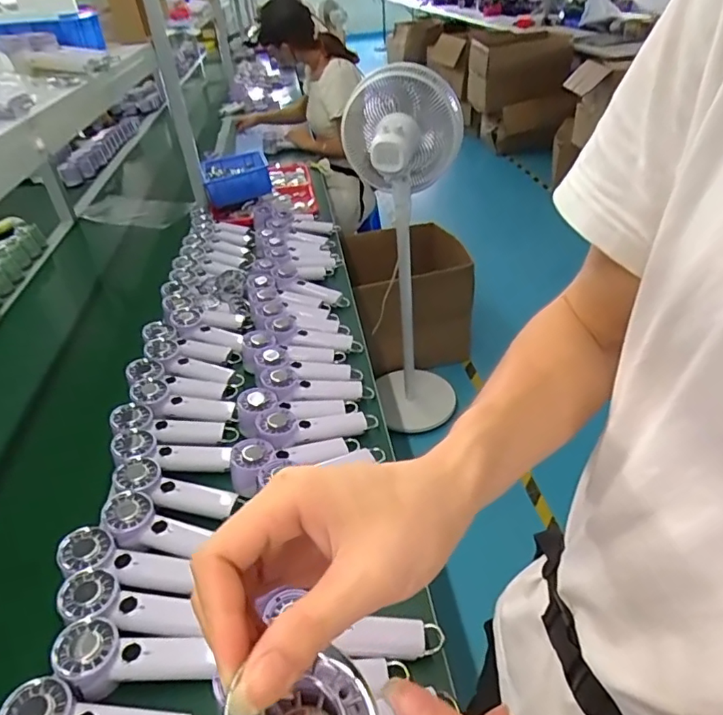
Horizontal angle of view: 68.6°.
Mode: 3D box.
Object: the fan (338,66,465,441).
[{"bbox_3d":[0.164,-0.290,1.730,0.284,1.108,0.324,1,37,9],"label":"fan"}]

